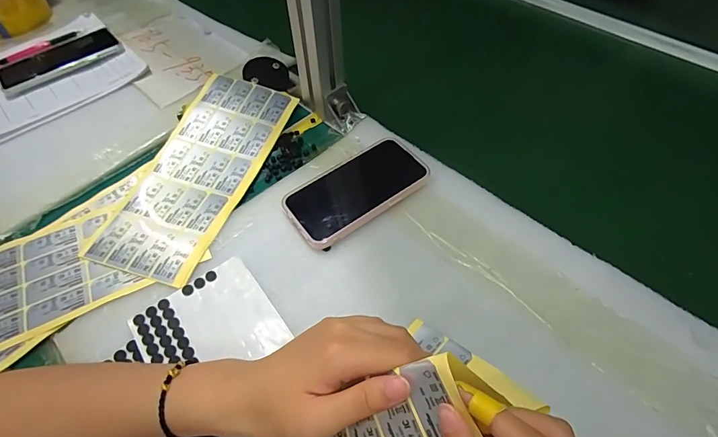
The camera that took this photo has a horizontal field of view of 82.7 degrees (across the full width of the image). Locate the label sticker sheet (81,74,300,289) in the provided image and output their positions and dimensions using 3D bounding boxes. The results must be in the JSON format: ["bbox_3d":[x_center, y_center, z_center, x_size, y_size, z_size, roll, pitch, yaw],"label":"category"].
[{"bbox_3d":[-0.177,-0.059,0.457,0.117,0.020,0.271,14,57,12],"label":"label sticker sheet"}]

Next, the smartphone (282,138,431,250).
[{"bbox_3d":[-0.003,-0.031,0.428,0.146,0.015,0.079,-30,59,-17],"label":"smartphone"}]

